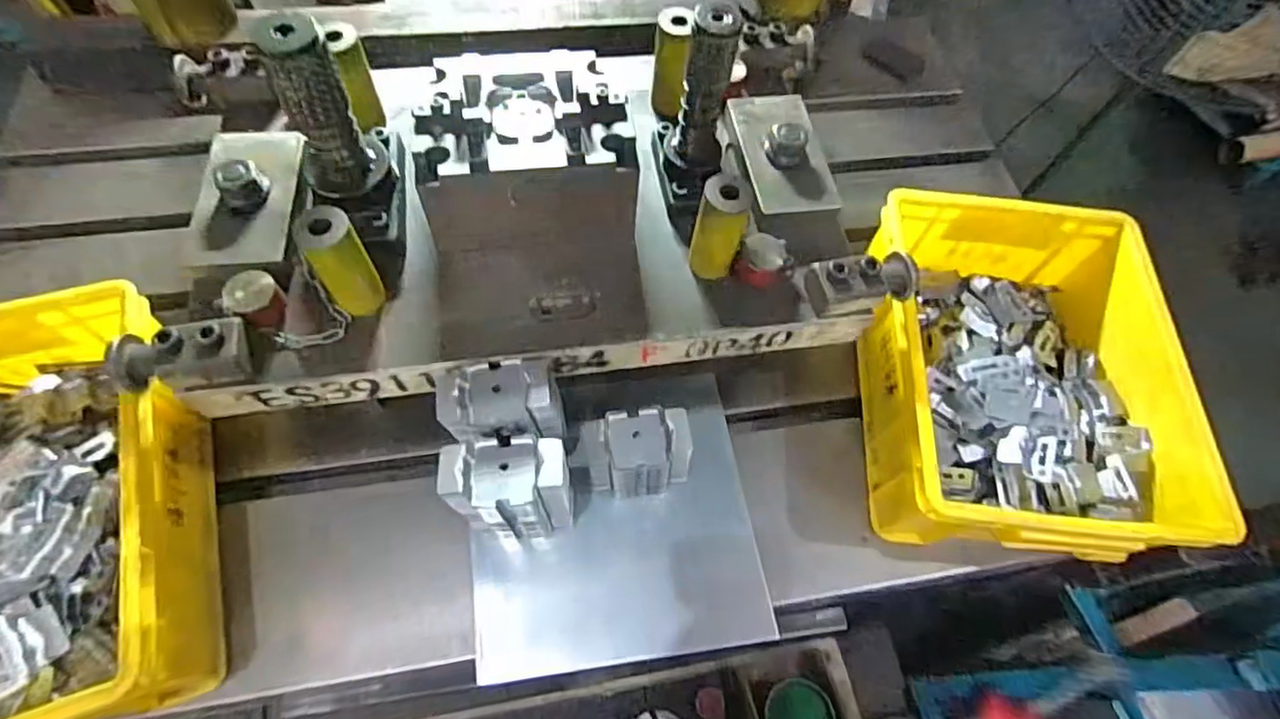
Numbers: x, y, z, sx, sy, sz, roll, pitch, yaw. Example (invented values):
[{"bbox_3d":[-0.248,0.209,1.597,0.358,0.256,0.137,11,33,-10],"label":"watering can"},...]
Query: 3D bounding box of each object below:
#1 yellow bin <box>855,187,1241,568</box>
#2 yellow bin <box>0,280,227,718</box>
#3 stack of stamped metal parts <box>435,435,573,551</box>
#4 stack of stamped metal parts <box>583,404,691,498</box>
[{"bbox_3d":[0.366,0.015,0.621,0.257,0.118,0.335,5,62,-1],"label":"yellow bin"},{"bbox_3d":[-0.500,0.136,0.496,0.260,0.122,0.344,-17,65,-12],"label":"yellow bin"},{"bbox_3d":[-0.105,0.117,0.531,0.092,0.156,0.056,-4,63,-6],"label":"stack of stamped metal parts"},{"bbox_3d":[-0.004,0.090,0.575,0.090,0.112,0.062,-9,63,-9],"label":"stack of stamped metal parts"}]

